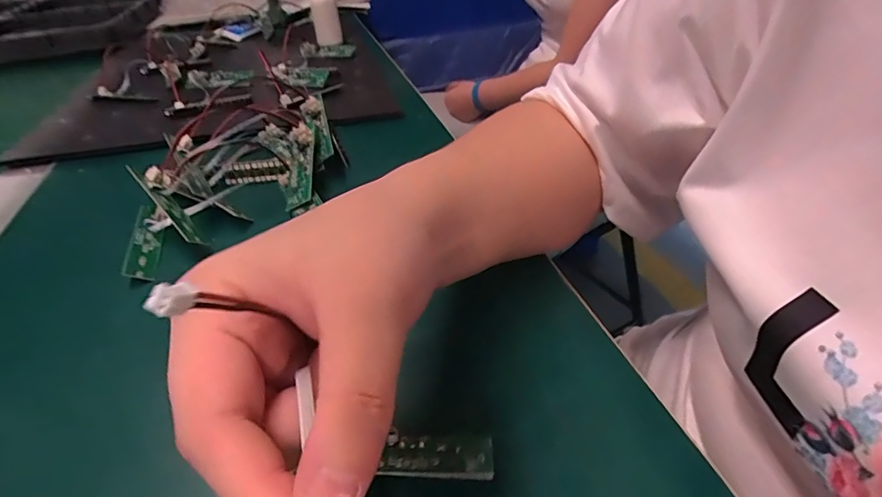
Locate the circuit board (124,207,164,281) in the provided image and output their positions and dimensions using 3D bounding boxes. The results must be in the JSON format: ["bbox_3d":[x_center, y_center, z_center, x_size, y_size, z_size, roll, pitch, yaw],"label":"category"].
[{"bbox_3d":[-0.191,-0.005,0.325,0.018,0.004,0.076,5,34,-24],"label":"circuit board"}]

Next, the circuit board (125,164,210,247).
[{"bbox_3d":[-0.179,-0.031,0.329,0.017,0.017,0.080,-32,66,-32],"label":"circuit board"}]

